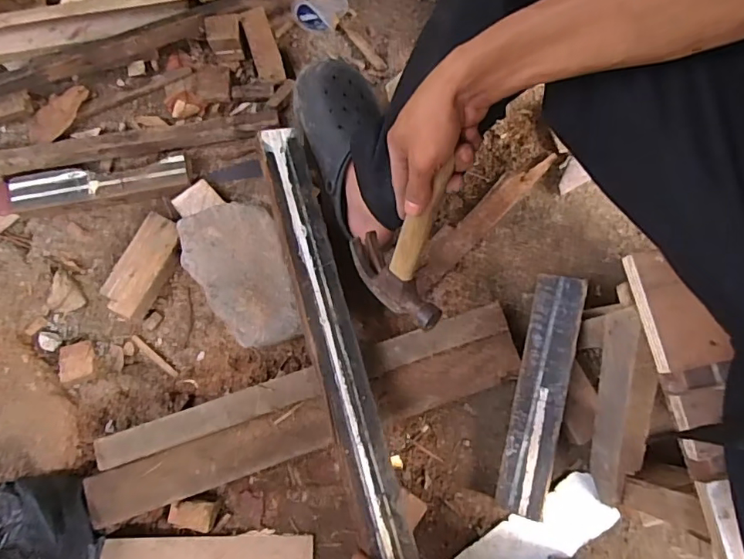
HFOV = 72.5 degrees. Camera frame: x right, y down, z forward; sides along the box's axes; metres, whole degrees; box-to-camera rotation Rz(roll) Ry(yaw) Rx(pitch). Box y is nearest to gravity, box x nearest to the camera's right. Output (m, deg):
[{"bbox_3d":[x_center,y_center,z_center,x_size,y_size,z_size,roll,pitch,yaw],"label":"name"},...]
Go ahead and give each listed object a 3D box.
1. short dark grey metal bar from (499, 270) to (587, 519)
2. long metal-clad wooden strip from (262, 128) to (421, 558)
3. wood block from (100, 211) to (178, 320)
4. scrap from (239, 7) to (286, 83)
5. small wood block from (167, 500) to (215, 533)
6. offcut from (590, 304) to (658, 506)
[{"bbox_3d":[0.210,0.143,0.631,0.056,0.024,0.295,11,90,2],"label":"short dark grey metal bar"},{"bbox_3d":[0.028,0.317,0.539,0.055,0.035,1.102,-15,75,-5],"label":"long metal-clad wooden strip"},{"bbox_3d":[-0.314,-0.018,0.701,0.059,0.039,0.142,26,77,6],"label":"wood block"},{"bbox_3d":[-0.165,-0.353,0.763,0.041,0.028,0.104,-19,99,-5],"label":"scrap"},{"bbox_3d":[-0.228,0.295,0.639,0.057,0.014,0.035,8,75,1],"label":"small wood block"},{"bbox_3d":[0.288,0.150,0.589,0.030,0.064,0.290,-12,121,-4],"label":"offcut"}]

